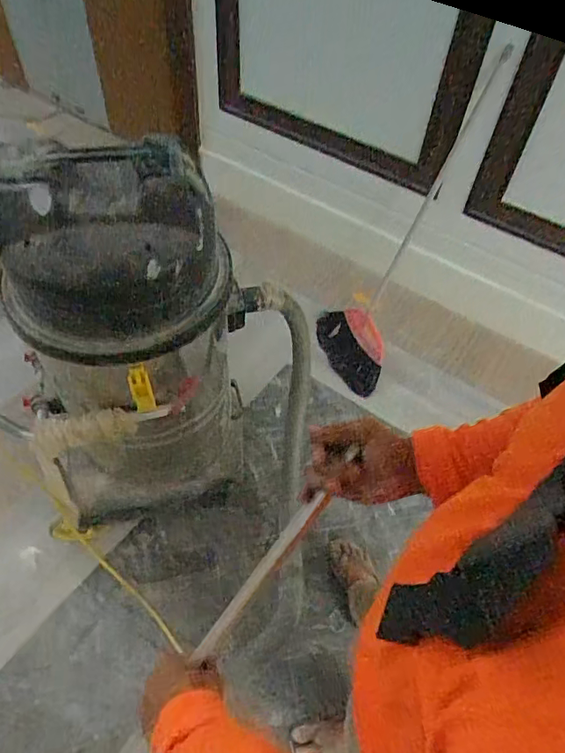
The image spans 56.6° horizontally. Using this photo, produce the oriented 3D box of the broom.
[{"bbox_3d":[0.381,-0.438,1.659,0.267,1.053,0.182,32,25,20],"label":"broom"}]

